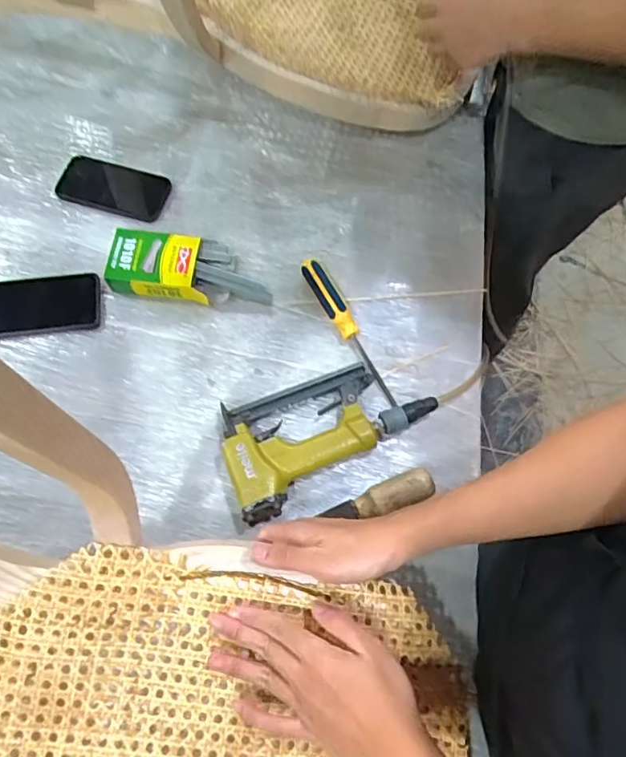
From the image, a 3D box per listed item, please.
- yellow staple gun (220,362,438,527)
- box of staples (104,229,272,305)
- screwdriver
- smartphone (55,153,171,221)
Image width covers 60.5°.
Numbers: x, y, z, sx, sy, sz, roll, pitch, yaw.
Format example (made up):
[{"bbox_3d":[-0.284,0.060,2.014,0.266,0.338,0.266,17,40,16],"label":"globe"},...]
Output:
[{"bbox_3d":[0.015,0.050,0.619,0.251,0.049,0.130,-25,74,-11],"label":"yellow staple gun"},{"bbox_3d":[-0.155,-0.140,0.687,0.206,0.037,0.086,9,71,0],"label":"box of staples"},{"bbox_3d":[0.047,-0.060,0.668,0.032,0.030,0.207,-27,72,-12],"label":"screwdriver"},{"bbox_3d":[-0.272,-0.261,0.730,0.143,0.015,0.074,17,69,4],"label":"smartphone"}]

